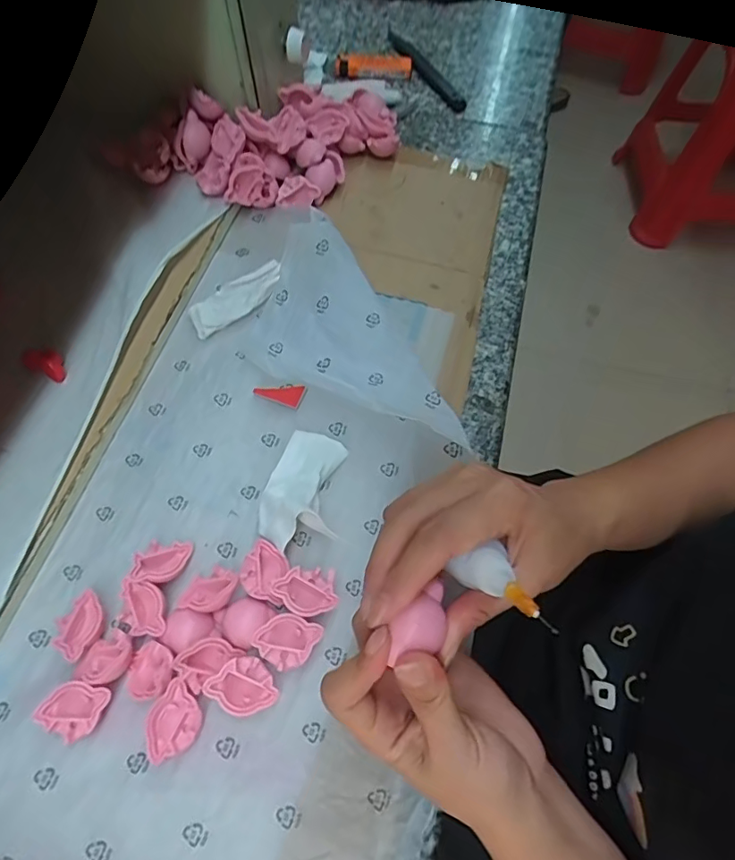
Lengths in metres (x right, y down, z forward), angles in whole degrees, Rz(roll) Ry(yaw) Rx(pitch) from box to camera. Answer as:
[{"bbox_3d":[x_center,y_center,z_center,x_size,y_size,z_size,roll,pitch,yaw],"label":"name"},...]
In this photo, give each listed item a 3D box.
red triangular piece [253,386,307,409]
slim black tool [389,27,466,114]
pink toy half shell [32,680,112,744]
[{"bbox_3d":[-0.061,-0.023,0.357,0.035,0.004,0.015,0,84,5],"label":"red triangular piece"},{"bbox_3d":[0.059,-0.386,0.554,0.019,0.008,0.155,-26,69,-11],"label":"slim black tool"},{"bbox_3d":[-0.155,0.147,0.278,0.030,0.011,0.029,27,70,11],"label":"pink toy half shell"}]

